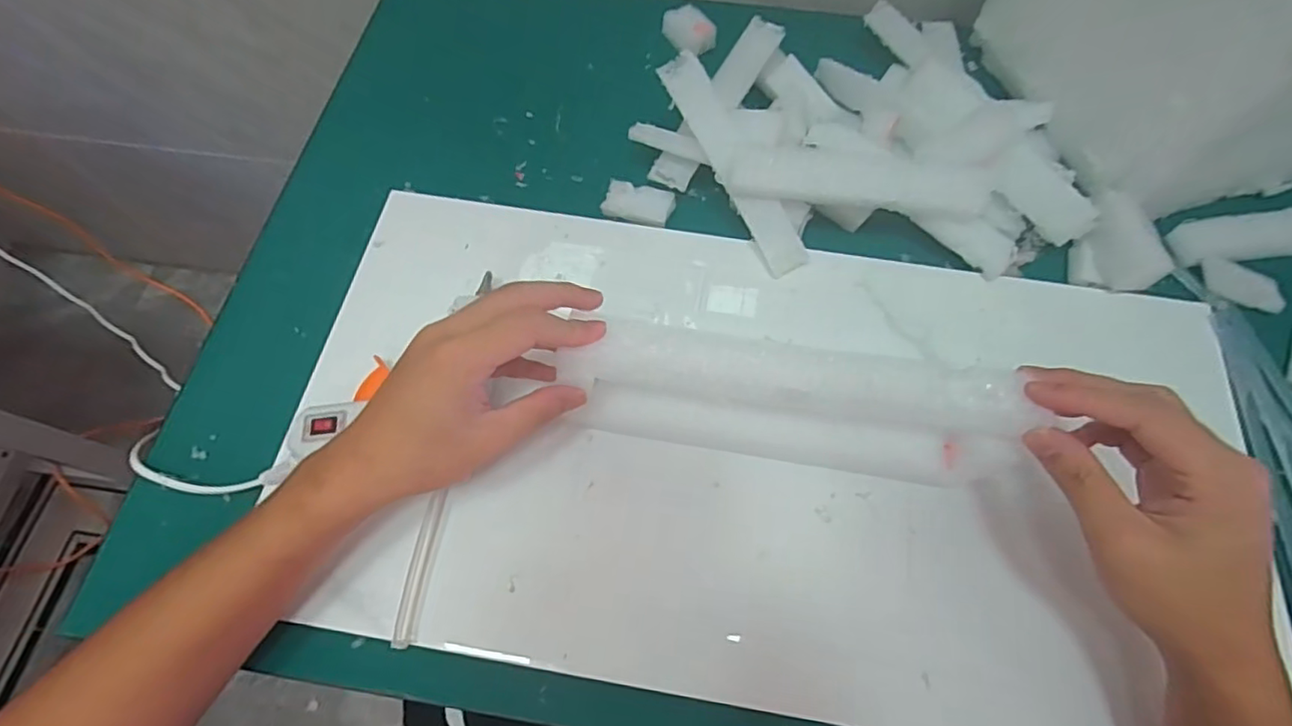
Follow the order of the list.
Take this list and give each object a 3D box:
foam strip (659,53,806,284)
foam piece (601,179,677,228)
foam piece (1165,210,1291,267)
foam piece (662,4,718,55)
[{"bbox_3d":[0.063,-0.141,0.420,0.031,0.010,0.169,-29,89,-11],"label":"foam strip"},{"bbox_3d":[-0.005,-0.120,0.451,0.051,0.011,0.028,14,67,6],"label":"foam piece"},{"bbox_3d":[0.454,-0.095,0.438,0.127,0.008,0.036,-7,67,-3],"label":"foam piece"},{"bbox_3d":[0.038,-0.297,0.525,0.034,0.021,0.047,-31,70,-13],"label":"foam piece"}]

